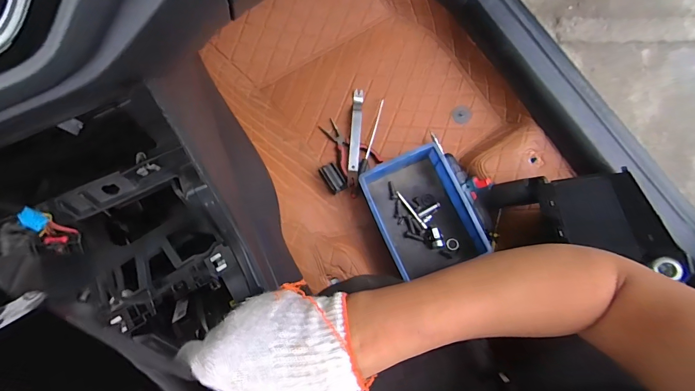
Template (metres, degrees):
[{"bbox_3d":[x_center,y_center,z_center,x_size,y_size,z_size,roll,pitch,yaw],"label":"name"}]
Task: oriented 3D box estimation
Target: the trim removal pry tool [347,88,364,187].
[{"bbox_3d":[0.018,-0.131,0.791,0.023,0.018,0.226,4,79,1],"label":"trim removal pry tool"}]

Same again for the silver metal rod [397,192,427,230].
[{"bbox_3d":[0.138,0.031,0.764,0.009,0.007,0.098,-36,81,-6],"label":"silver metal rod"}]

